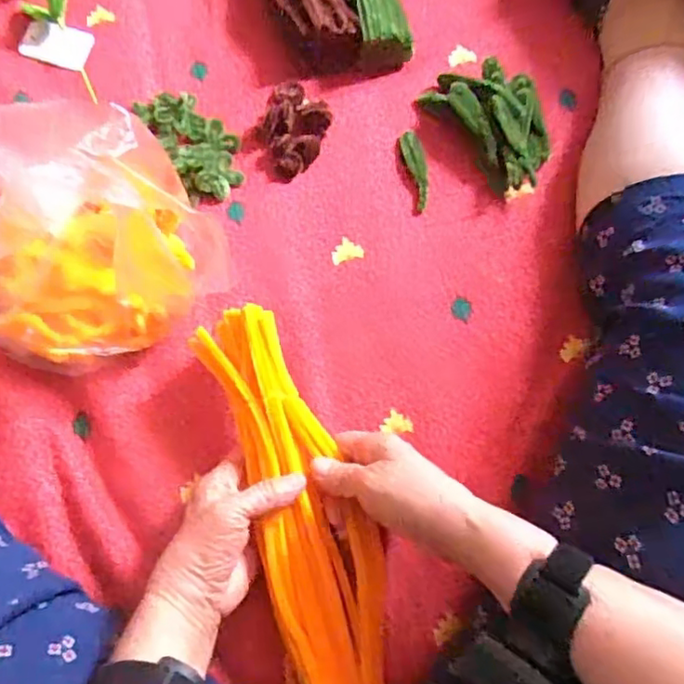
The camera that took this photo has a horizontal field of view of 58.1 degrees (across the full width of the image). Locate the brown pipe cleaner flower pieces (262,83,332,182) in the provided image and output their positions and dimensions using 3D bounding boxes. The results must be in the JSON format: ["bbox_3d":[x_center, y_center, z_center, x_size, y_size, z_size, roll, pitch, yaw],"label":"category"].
[{"bbox_3d":[-0.041,-0.188,0.541,0.056,0.022,0.090,10,73,3],"label":"brown pipe cleaner flower pieces"}]

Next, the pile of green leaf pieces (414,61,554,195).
[{"bbox_3d":[0.138,-0.196,0.541,0.087,0.038,0.130,-33,76,-10],"label":"pile of green leaf pieces"}]

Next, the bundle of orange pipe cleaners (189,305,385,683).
[{"bbox_3d":[-0.029,0.118,0.433,0.085,0.023,0.290,-16,81,-5],"label":"bundle of orange pipe cleaners"}]

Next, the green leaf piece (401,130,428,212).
[{"bbox_3d":[0.066,-0.151,0.541,0.017,0.007,0.074,-10,73,-4],"label":"green leaf piece"}]

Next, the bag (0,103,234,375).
[{"bbox_3d":[-0.188,-0.069,0.432,0.190,0.167,0.120,-22,74,-7],"label":"bag"}]

